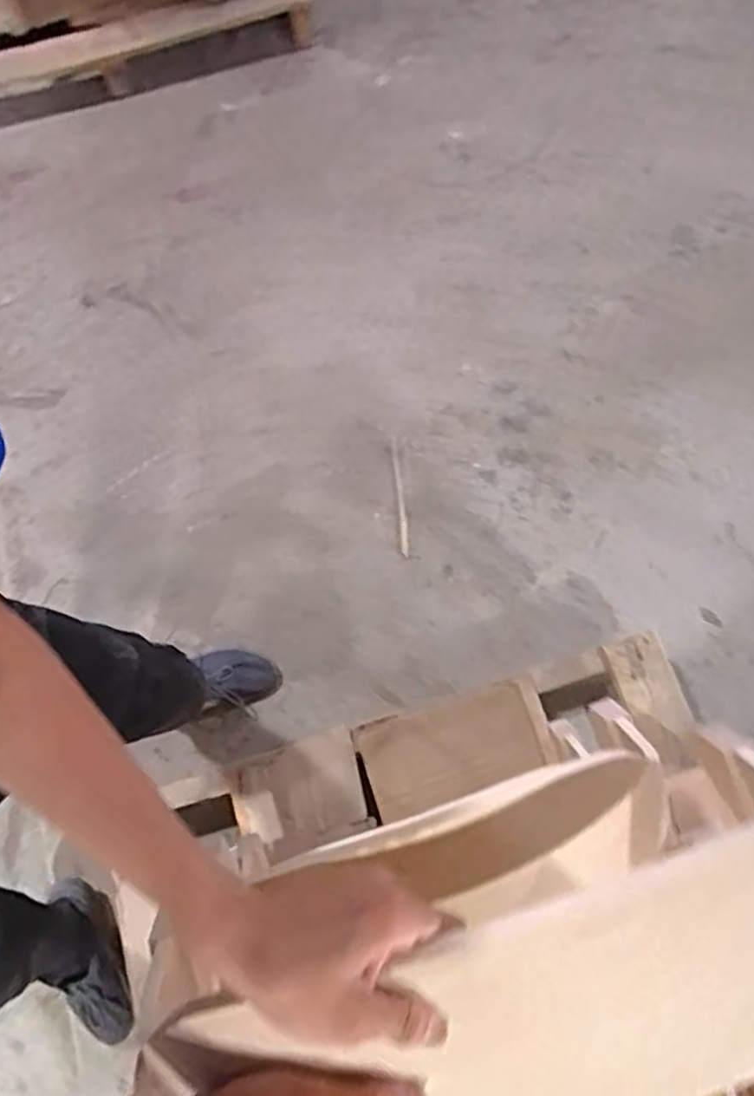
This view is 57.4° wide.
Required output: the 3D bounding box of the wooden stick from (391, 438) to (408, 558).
[{"bbox_3d":[0.047,-0.103,1.367,0.017,0.008,0.240,-5,76,1],"label":"wooden stick"}]

